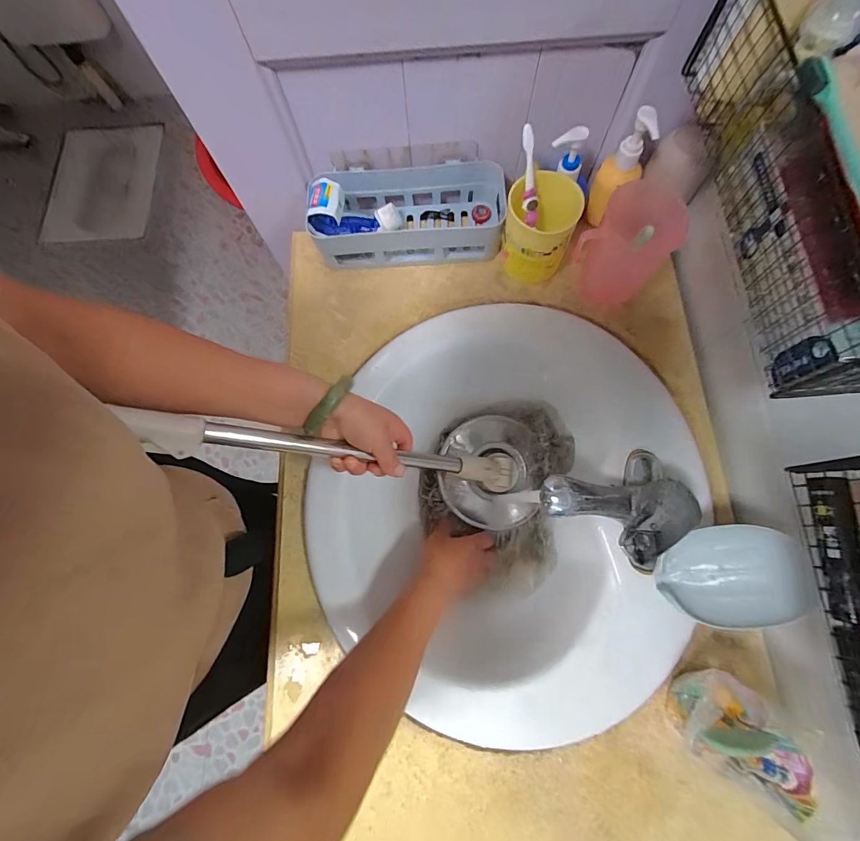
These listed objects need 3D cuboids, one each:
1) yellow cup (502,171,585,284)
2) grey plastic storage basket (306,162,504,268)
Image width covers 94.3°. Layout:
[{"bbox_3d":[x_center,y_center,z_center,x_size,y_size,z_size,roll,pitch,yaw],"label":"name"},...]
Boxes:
[{"bbox_3d":[0.132,-0.234,0.493,0.078,0.093,0.082,-1,74,2],"label":"yellow cup"},{"bbox_3d":[-0.028,-0.271,0.521,0.243,0.088,0.103,-1,74,2],"label":"grey plastic storage basket"}]

